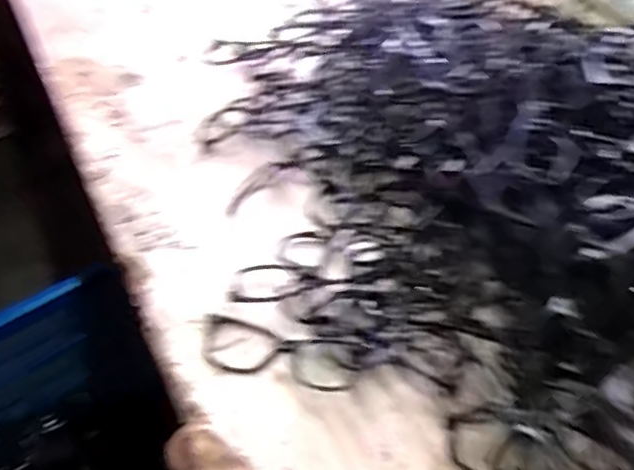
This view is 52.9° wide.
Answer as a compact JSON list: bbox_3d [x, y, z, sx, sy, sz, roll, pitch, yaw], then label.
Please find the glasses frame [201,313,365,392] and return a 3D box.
[{"bbox_3d":[-0.036,0.102,0.552,0.138,0.015,0.052,14,49,8],"label":"glasses frame"}]

